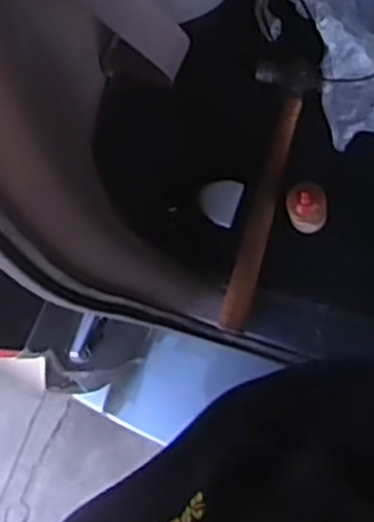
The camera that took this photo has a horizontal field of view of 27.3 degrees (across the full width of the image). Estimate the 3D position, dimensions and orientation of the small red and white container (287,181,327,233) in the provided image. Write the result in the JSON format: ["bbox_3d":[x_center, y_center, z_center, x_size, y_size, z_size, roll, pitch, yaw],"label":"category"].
[{"bbox_3d":[0.133,-0.058,0.847,0.042,0.121,0.039,-1,85,8],"label":"small red and white container"}]

